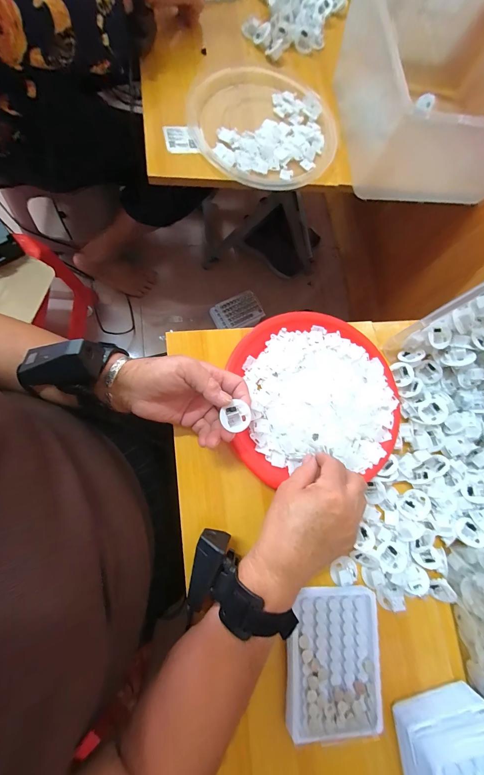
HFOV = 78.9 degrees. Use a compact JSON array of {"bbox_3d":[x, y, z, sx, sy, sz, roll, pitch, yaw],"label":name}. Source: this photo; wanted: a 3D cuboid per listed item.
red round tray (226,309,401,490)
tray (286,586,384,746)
[{"bbox_3d":[0.094,0.004,0.370,0.204,0.021,0.206,0,77,-1],"label":"red round tray"},{"bbox_3d":[0.098,0.289,0.312,0.102,0.019,0.129,0,77,-1],"label":"tray"}]

